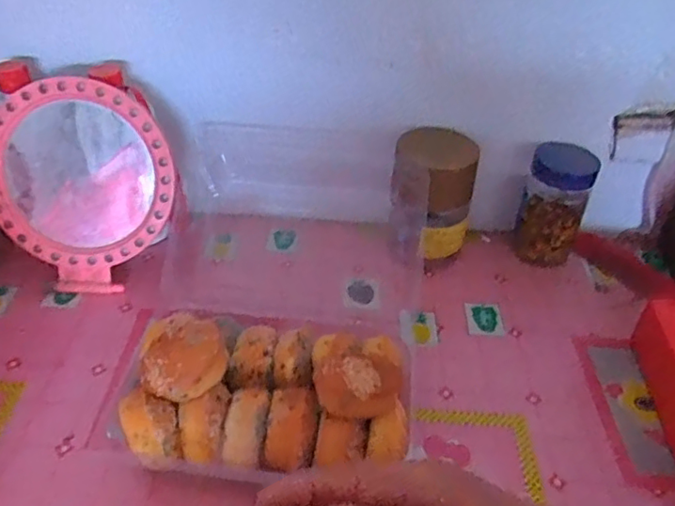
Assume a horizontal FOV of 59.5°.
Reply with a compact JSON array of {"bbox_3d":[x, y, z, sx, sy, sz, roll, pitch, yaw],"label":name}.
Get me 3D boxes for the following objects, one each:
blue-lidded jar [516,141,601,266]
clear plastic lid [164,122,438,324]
[{"bbox_3d":[0.229,-0.052,0.629,0.064,0.125,0.070,2,39,-1],"label":"blue-lidded jar"},{"bbox_3d":[-0.039,-0.037,0.596,0.246,0.127,0.143,5,39,2],"label":"clear plastic lid"}]

